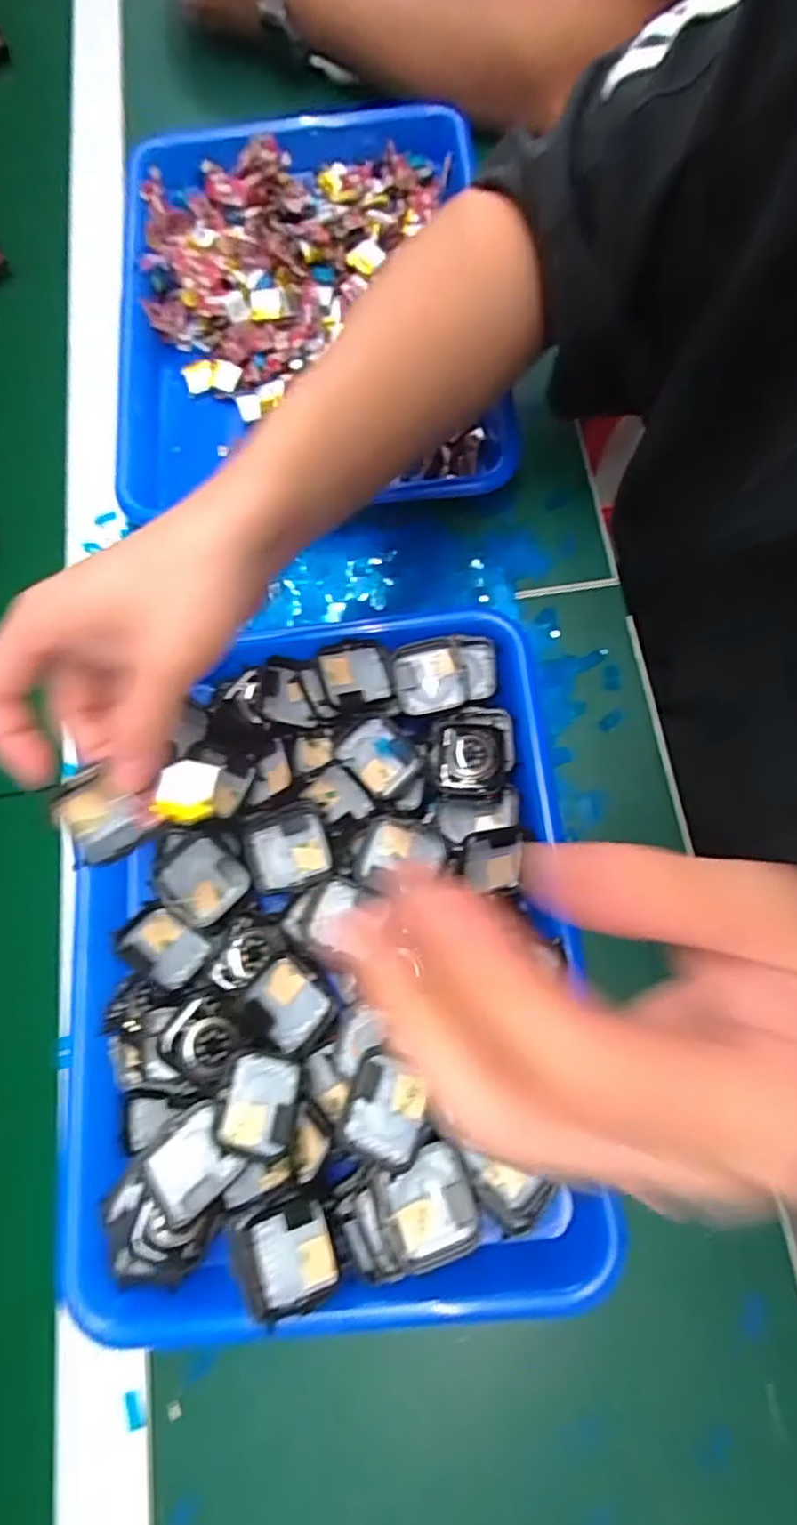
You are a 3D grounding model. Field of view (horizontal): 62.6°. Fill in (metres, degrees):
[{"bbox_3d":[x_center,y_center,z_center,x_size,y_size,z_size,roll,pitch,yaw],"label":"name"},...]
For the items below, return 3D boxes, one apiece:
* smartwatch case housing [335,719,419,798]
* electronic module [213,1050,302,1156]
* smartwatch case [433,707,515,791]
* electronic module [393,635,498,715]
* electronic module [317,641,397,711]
[{"bbox_3d":[-0.011,-0.003,0.354,0.039,0.009,0.030,40,79,10],"label":"smartwatch case housing"},{"bbox_3d":[-0.063,0.154,0.299,0.033,0.021,0.039,12,76,4],"label":"electronic module"},{"bbox_3d":[0.039,-0.006,0.344,0.041,0.016,0.047,0,75,1],"label":"smartwatch case"},{"bbox_3d":[0.026,-0.049,0.363,0.056,0.010,0.041,-10,75,-2],"label":"electronic module"},{"bbox_3d":[-0.023,-0.049,0.359,0.038,0.009,0.036,-16,75,-3],"label":"electronic module"}]

